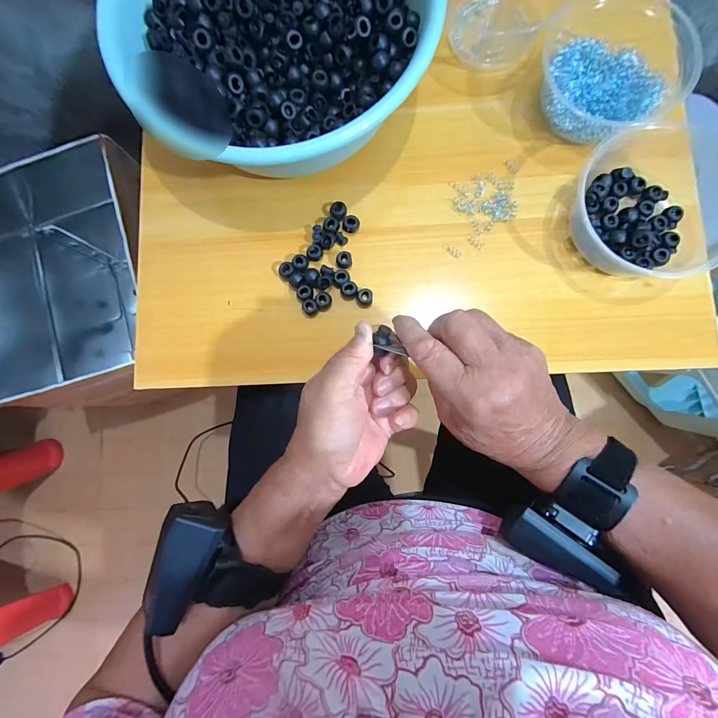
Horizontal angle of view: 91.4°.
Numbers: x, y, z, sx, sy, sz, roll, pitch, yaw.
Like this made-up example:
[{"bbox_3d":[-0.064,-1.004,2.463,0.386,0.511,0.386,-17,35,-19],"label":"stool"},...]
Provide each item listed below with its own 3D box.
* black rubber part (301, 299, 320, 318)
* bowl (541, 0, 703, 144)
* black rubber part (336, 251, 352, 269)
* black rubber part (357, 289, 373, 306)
[{"bbox_3d":[-0.051,-0.052,0.366,0.017,0.010,0.017,0,84,4],"label":"black rubber part"},{"bbox_3d":[0.253,-0.292,0.357,0.138,0.041,0.144,0,84,4],"label":"bowl"},{"bbox_3d":[-0.016,-0.105,0.369,0.016,0.009,0.018,4,85,4],"label":"black rubber part"},{"bbox_3d":[0.006,-0.064,0.364,0.015,0.011,0.016,5,85,4],"label":"black rubber part"}]

